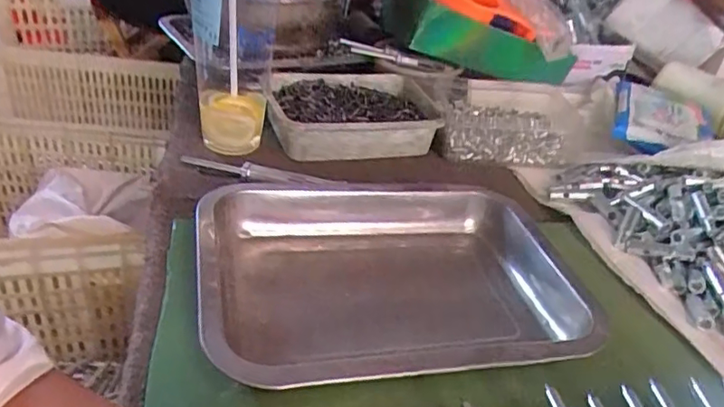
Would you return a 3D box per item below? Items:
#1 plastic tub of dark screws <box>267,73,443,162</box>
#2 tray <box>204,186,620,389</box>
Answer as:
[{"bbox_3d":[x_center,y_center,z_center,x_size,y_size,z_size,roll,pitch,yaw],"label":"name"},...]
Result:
[{"bbox_3d":[-0.010,-0.097,0.611,0.188,0.040,0.132,-5,37,-20],"label":"plastic tub of dark screws"},{"bbox_3d":[0.020,0.048,0.400,0.253,0.042,0.190,-4,35,-17],"label":"tray"}]

